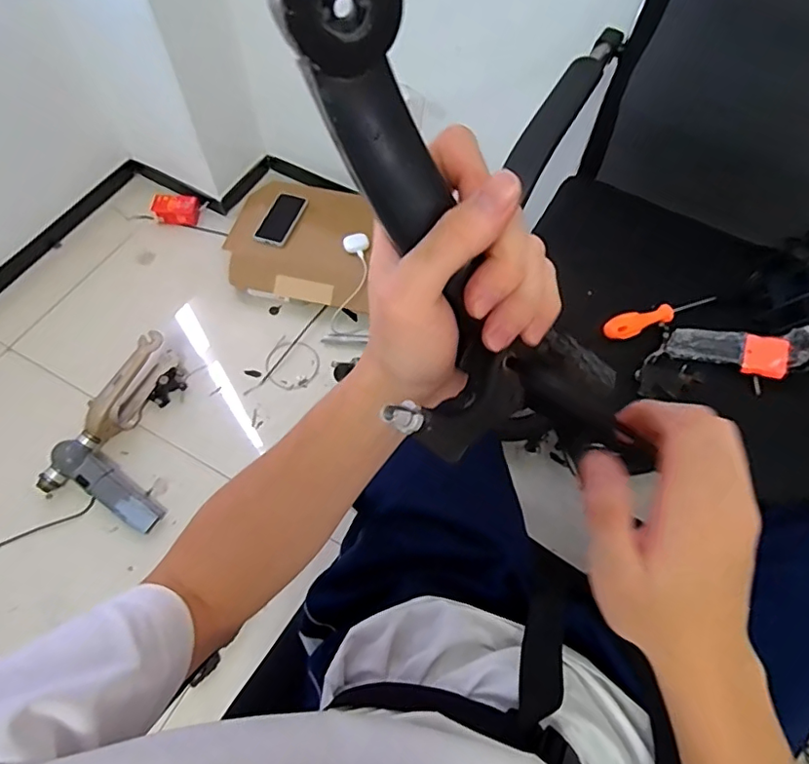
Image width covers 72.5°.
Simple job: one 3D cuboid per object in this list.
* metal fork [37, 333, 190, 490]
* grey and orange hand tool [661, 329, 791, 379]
[{"bbox_3d":[-0.589,0.062,1.110,0.074,0.130,0.357,30,64,13],"label":"metal fork"},{"bbox_3d":[0.435,-0.043,0.746,0.141,0.022,0.053,12,61,22],"label":"grey and orange hand tool"}]

